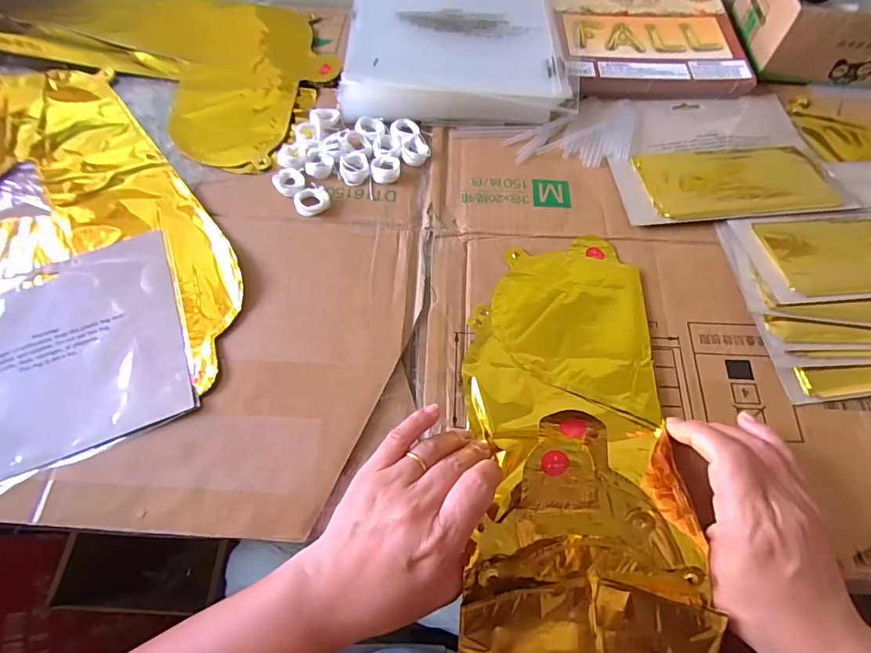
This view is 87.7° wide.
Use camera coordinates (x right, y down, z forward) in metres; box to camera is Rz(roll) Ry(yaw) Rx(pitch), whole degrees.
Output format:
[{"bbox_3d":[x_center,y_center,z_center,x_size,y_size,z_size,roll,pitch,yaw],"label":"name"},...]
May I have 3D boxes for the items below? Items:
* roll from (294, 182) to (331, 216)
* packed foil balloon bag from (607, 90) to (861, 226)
[{"bbox_3d":[-0.108,-0.111,0.397,0.030,0.008,0.030,-19,66,-8],"label":"roll"},{"bbox_3d":[0.256,-0.165,0.417,0.187,0.015,0.164,-3,65,-1],"label":"packed foil balloon bag"}]

